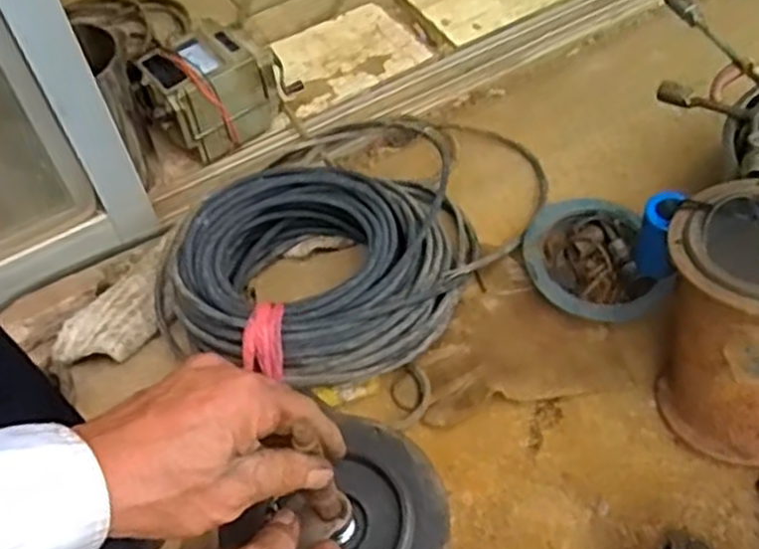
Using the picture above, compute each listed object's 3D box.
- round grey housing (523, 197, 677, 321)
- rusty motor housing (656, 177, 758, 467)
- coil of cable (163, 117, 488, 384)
[{"bbox_3d":[0.227,-0.013,0.861,0.134,0.051,0.149,-6,53,0],"label":"round grey housing"},{"bbox_3d":[0.318,0.047,0.694,0.152,0.233,0.150,-2,53,3],"label":"rusty motor housing"},{"bbox_3d":[-0.047,-0.015,0.860,0.301,0.130,0.290,-2,53,3],"label":"coil of cable"}]

